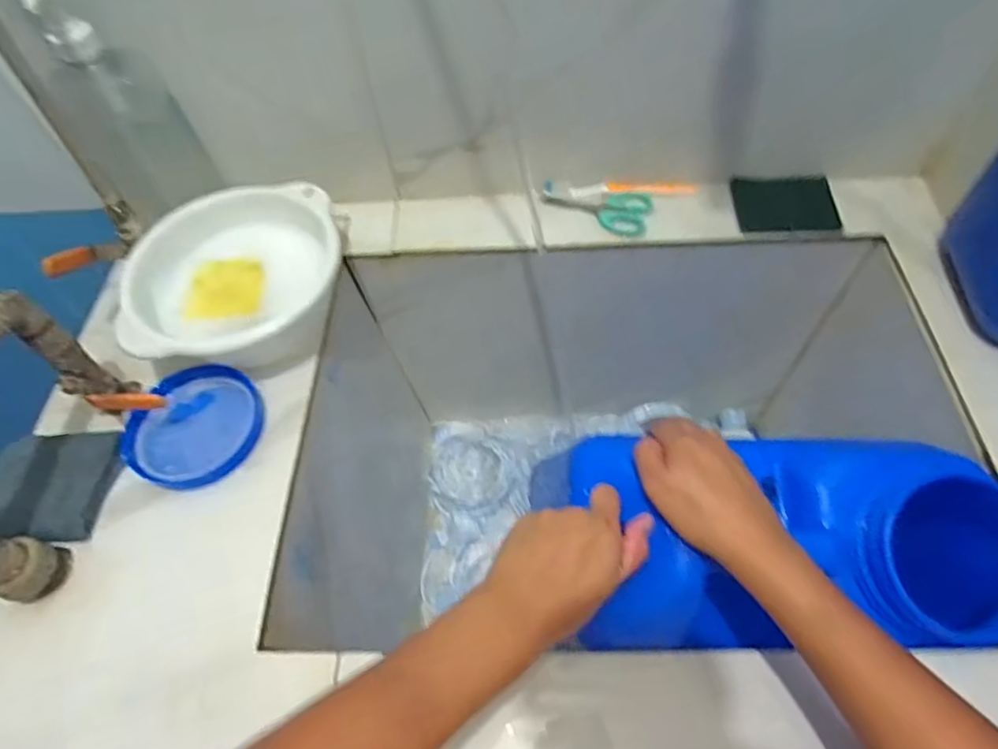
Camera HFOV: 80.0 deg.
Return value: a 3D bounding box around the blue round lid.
[{"bbox_3d":[-0.280,0.048,0.551,0.112,0.022,0.118,-2,58,4],"label":"blue round lid"}]

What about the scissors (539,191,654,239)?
[{"bbox_3d":[0.107,-0.180,0.657,0.123,0.020,0.053,5,58,8],"label":"scissors"}]

